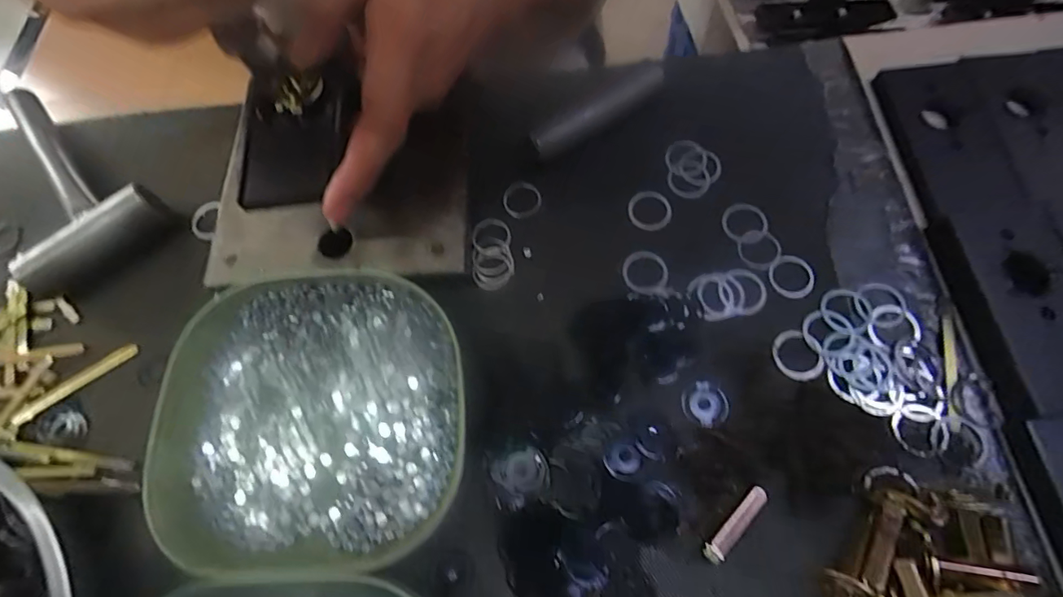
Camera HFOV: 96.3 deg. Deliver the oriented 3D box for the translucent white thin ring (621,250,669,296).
[{"bbox_3d":[0.065,-0.015,0.270,0.025,0.005,0.024,19,70,12],"label":"translucent white thin ring"}]

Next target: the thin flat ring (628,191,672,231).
[{"bbox_3d":[0.070,-0.053,0.283,0.025,0.004,0.027,-2,67,4],"label":"thin flat ring"}]

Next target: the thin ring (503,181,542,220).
[{"bbox_3d":[-0.006,-0.061,0.294,0.023,0.004,0.024,-2,67,4],"label":"thin ring"}]

